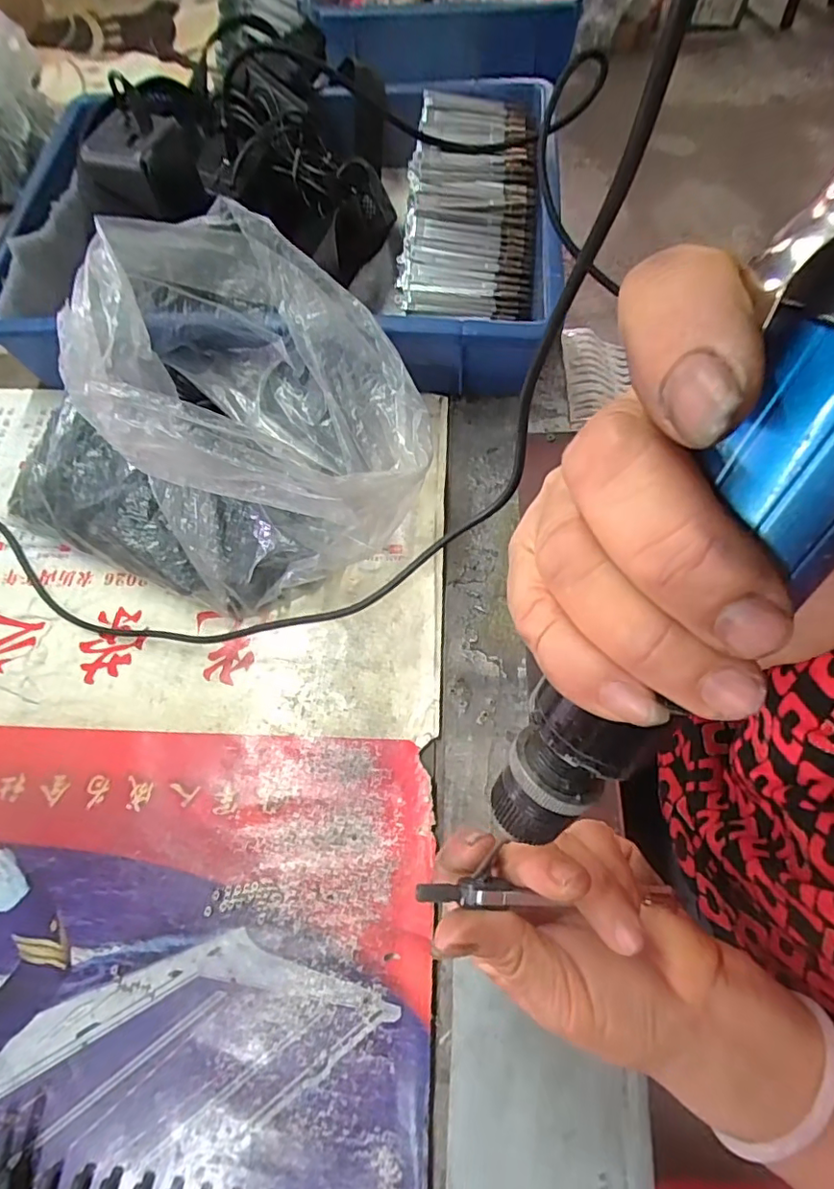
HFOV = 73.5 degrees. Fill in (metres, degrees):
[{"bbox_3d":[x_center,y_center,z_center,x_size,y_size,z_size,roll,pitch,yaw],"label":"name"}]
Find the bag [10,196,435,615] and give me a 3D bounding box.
[{"bbox_3d":[-0.123,-0.107,0.359,0.248,0.141,0.205,25,70,13],"label":"bag"}]

